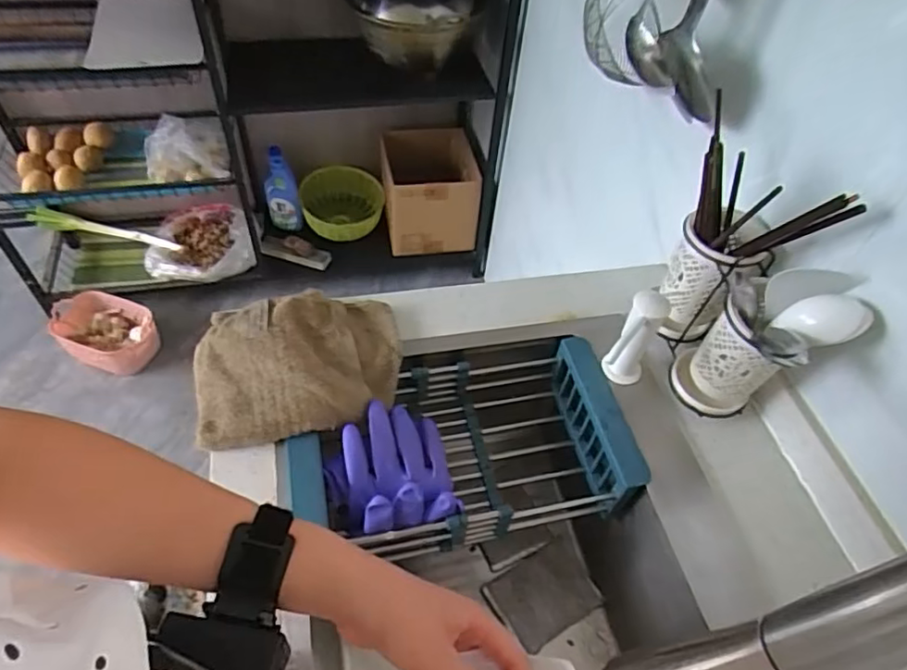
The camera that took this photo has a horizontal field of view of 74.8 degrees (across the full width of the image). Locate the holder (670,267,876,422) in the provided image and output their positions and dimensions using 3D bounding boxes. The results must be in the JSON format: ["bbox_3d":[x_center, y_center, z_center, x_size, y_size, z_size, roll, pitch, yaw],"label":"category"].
[{"bbox_3d":[0.295,0.012,0.591,0.110,0.174,0.112,3,51,-3],"label":"holder"}]

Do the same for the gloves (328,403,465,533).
[{"bbox_3d":[-0.062,0.135,0.600,0.122,0.064,0.130,3,51,-3],"label":"gloves"}]

